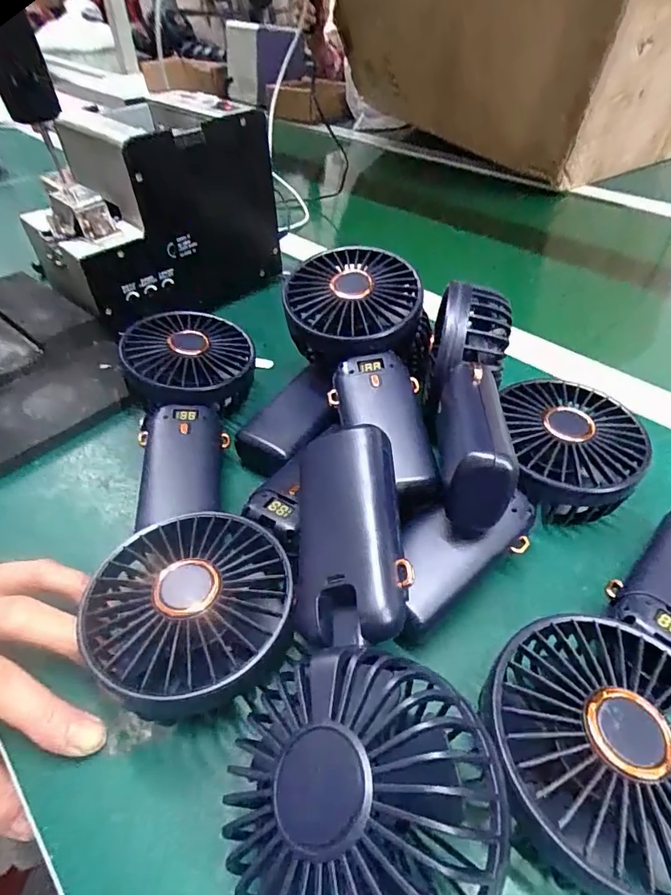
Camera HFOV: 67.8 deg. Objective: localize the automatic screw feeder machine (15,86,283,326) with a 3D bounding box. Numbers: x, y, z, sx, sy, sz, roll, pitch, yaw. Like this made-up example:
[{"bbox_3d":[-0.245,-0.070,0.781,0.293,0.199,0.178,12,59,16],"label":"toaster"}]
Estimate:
[{"bbox_3d":[-0.167,-0.214,0.451,0.198,0.146,0.136,-30,51,-27],"label":"automatic screw feeder machine"}]

